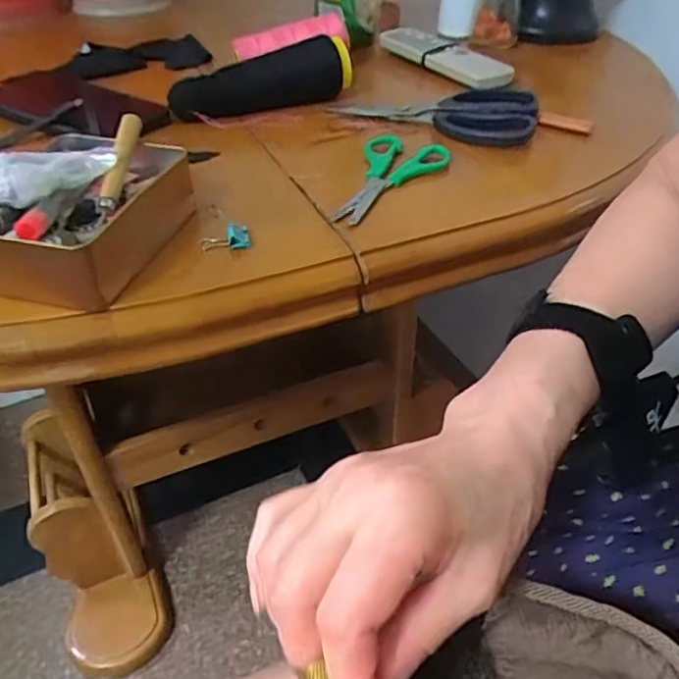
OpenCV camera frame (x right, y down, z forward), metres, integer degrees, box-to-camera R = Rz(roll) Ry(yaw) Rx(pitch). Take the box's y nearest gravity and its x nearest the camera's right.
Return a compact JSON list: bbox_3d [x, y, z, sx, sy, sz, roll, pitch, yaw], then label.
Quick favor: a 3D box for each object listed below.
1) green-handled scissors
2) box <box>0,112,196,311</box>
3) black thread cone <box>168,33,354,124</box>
[{"bbox_3d":[0.038,-0.113,0.431,0.060,0.011,0.125,12,42,14],"label":"green-handled scissors"},{"bbox_3d":[-0.152,-0.082,0.361,0.104,0.053,0.129,8,41,10],"label":"box"},{"bbox_3d":[-0.068,-0.228,0.541,0.162,0.051,0.054,-16,43,-18],"label":"black thread cone"}]

